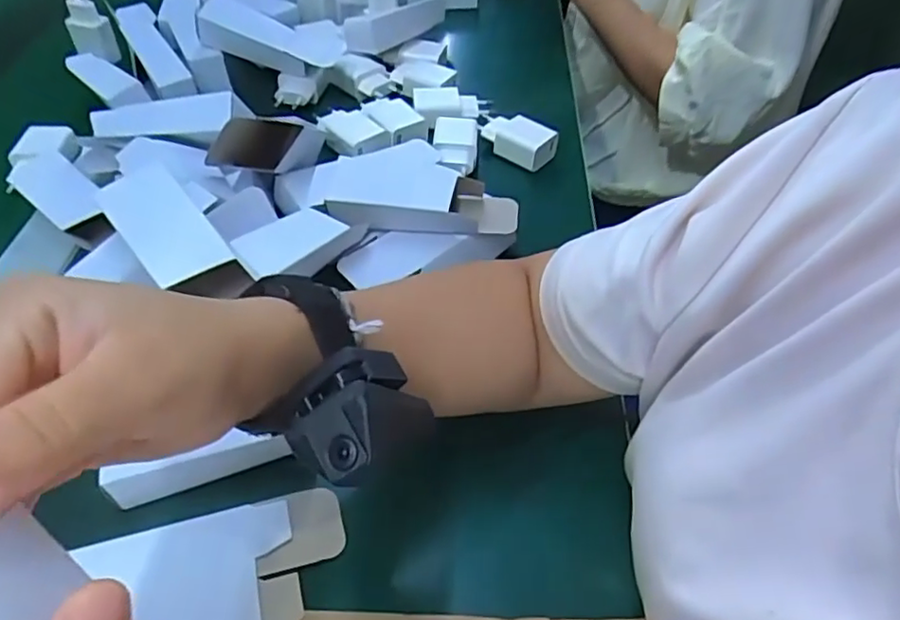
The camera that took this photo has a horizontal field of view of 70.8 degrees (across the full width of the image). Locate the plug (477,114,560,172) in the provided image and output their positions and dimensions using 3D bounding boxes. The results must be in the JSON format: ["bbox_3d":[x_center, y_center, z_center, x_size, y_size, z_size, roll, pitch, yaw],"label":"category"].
[{"bbox_3d":[0.058,-0.159,0.583,0.076,0.026,0.036,30,54,23],"label":"plug"}]

